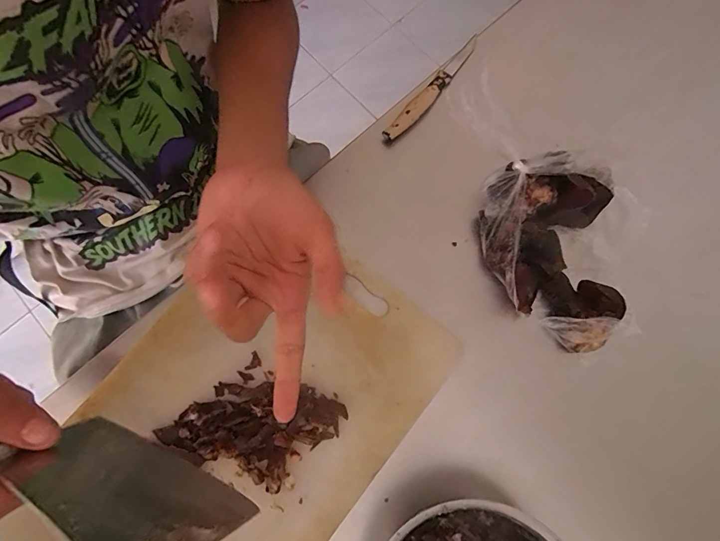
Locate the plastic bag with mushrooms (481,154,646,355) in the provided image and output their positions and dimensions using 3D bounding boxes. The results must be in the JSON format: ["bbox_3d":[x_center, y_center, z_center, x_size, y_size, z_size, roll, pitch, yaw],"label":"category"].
[{"bbox_3d":[0.171,-0.023,0.337,0.141,0.060,0.160,19,78,5],"label":"plastic bag with mushrooms"}]

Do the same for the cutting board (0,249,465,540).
[{"bbox_3d":[-0.103,0.130,0.320,0.221,0.019,0.343,38,80,8],"label":"cutting board"}]

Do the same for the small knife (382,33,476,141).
[{"bbox_3d":[0.075,-0.186,0.405,0.018,0.015,0.149,37,80,8],"label":"small knife"}]

